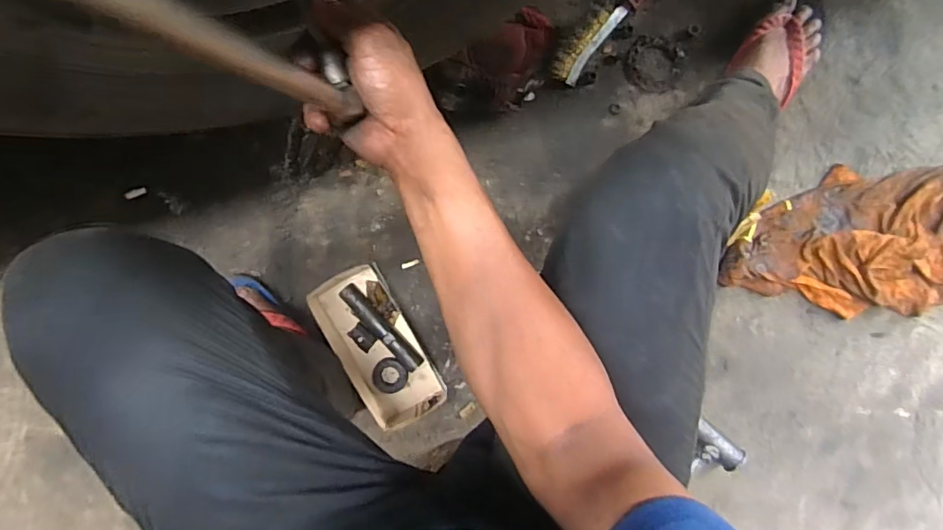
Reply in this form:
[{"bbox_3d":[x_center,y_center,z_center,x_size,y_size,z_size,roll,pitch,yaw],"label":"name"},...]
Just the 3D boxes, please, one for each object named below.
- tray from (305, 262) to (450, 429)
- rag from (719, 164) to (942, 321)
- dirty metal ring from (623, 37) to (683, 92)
[{"bbox_3d":[-0.139,0.120,0.773,0.114,0.035,0.233,-29,93,2],"label":"tray"},{"bbox_3d":[0.597,-0.032,0.753,0.434,0.051,0.213,0,93,0],"label":"rag"},{"bbox_3d":[0.267,-0.294,0.774,0.082,0.008,0.074,20,93,-1],"label":"dirty metal ring"}]

